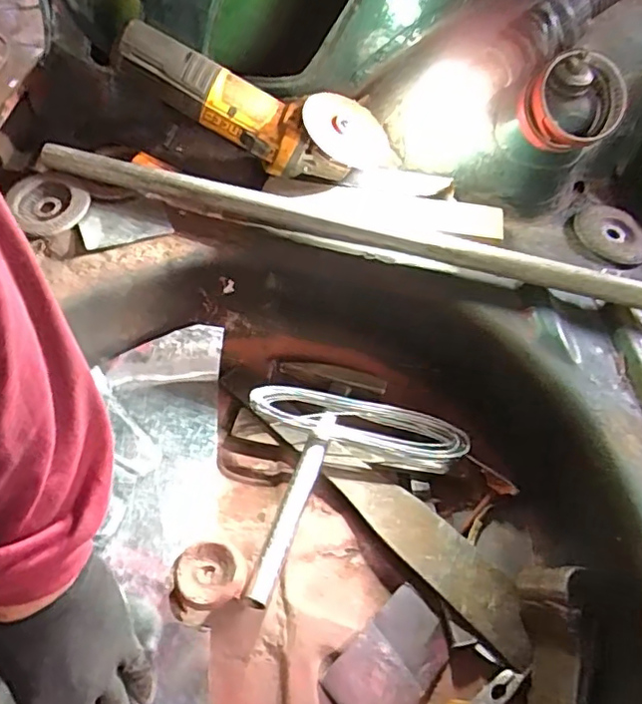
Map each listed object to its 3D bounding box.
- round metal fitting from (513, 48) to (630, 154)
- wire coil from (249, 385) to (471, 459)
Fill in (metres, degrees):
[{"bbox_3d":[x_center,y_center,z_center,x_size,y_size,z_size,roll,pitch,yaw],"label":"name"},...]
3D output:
[{"bbox_3d":[0.230,-0.226,0.533,0.095,0.070,0.050,4,54,4],"label":"round metal fitting"},{"bbox_3d":[0.039,0.074,0.607,0.220,0.028,0.048,10,55,8],"label":"wire coil"}]

